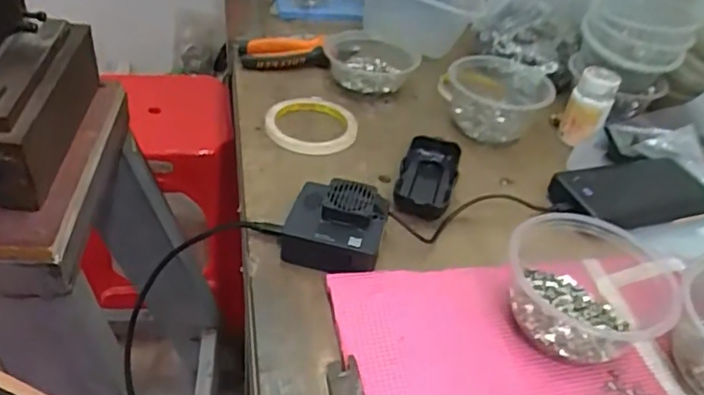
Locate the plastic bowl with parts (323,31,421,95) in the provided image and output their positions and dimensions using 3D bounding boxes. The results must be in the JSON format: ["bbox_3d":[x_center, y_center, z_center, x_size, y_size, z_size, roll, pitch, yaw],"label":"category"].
[{"bbox_3d":[0.022,-0.174,0.738,0.112,0.043,0.124,0,40,-8],"label":"plastic bowl with parts"}]

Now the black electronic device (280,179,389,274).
[{"bbox_3d":[-0.014,0.022,0.484,0.081,0.044,0.073,12,40,7],"label":"black electronic device"}]

